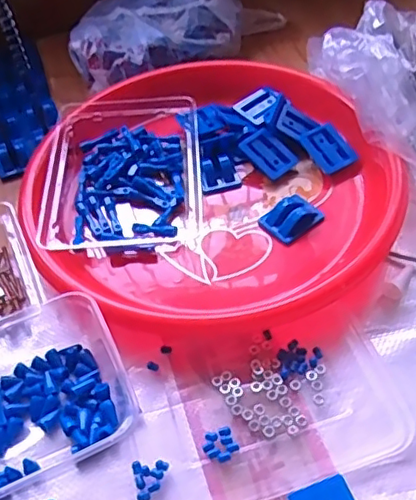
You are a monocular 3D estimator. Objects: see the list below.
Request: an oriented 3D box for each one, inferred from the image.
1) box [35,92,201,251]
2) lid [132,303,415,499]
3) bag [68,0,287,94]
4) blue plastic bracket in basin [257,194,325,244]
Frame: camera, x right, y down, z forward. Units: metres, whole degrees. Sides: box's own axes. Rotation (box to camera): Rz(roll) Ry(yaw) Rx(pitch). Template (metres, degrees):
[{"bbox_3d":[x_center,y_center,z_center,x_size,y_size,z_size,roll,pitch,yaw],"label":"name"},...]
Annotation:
[{"bbox_3d":[-0.068,-0.064,0.496,0.121,0.039,0.159,-5,49,2],"label":"box"},{"bbox_3d":[0.035,0.100,0.372,0.164,0.008,0.102,-16,50,-8],"label":"lid"},{"bbox_3d":[-0.035,-0.238,0.627,0.234,0.059,0.113,-28,52,-17],"label":"bag"},{"bbox_3d":[0.066,-0.027,0.467,0.043,0.016,0.030,-34,54,-21],"label":"blue plastic bracket in basin"}]

